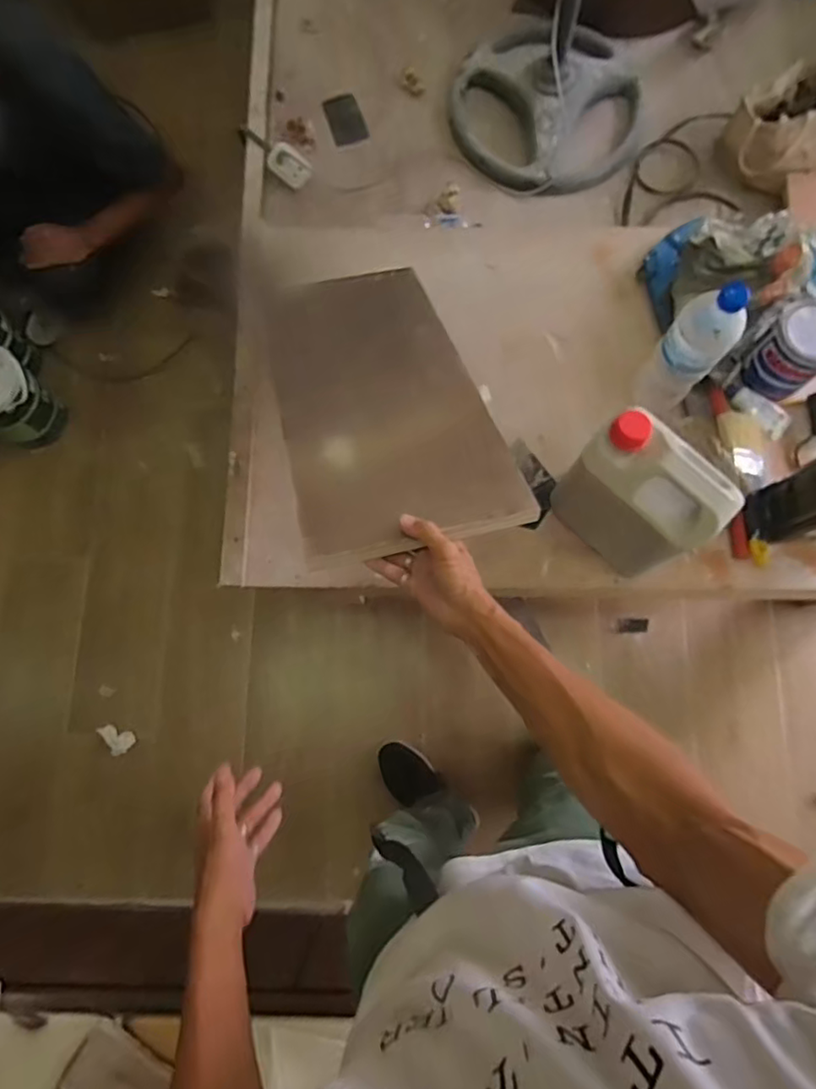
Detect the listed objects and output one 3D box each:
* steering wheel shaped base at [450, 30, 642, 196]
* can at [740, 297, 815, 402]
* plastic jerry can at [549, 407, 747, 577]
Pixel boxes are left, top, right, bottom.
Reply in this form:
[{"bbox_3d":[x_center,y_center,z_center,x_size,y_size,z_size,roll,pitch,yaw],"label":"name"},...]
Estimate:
[{"bbox_3d":[0.293,-0.926,1.251,0.400,0.088,0.393,38,81,7],"label":"steering wheel shaped base"},{"bbox_3d":[0.562,-0.282,0.885,0.103,0.099,0.116,43,82,8],"label":"can"},{"bbox_3d":[0.301,-0.061,0.797,0.198,0.231,0.106,44,82,8],"label":"plastic jerry can"}]

